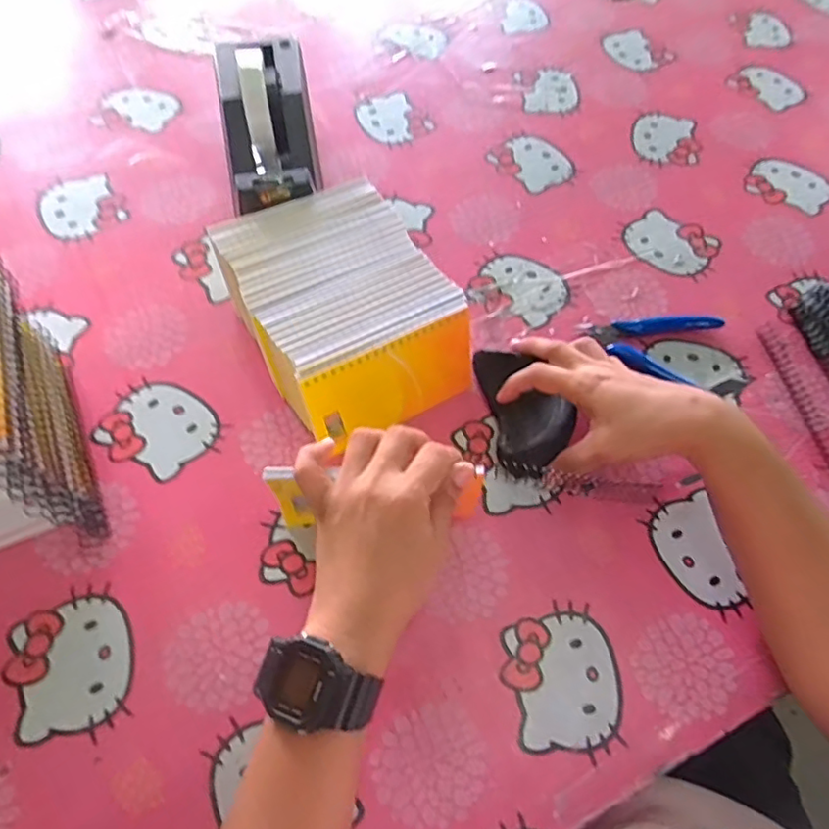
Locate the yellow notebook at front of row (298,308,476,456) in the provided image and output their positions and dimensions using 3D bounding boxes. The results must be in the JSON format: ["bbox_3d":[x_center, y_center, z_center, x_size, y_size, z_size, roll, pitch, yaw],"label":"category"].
[{"bbox_3d":[-0.014,-0.022,0.442,0.133,0.077,0.005,-26,50,-17],"label":"yellow notebook at front of row"}]

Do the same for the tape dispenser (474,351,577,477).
[{"bbox_3d":[0.086,-0.006,0.459,0.060,0.029,0.098,-7,62,-7],"label":"tape dispenser"}]

